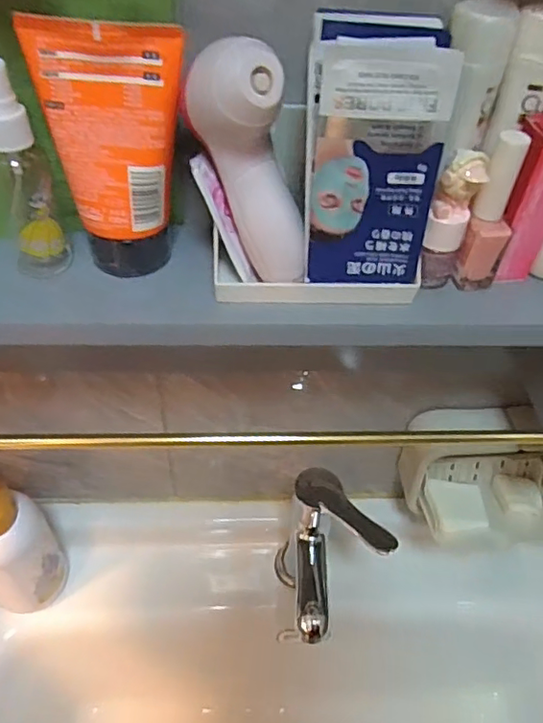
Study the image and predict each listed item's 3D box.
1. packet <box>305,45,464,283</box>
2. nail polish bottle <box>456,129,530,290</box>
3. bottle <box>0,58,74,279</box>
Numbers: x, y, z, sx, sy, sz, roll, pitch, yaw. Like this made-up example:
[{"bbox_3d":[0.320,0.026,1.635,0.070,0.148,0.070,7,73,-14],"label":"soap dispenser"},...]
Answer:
[{"bbox_3d":[0.053,-0.094,0.291,0.063,0.117,0.010,3,40,0],"label":"packet"},{"bbox_3d":[0.125,-0.079,0.318,0.023,0.089,0.019,22,49,16],"label":"nail polish bottle"},{"bbox_3d":[-0.129,-0.093,0.298,0.026,0.117,0.025,-11,48,-14],"label":"bottle"}]

